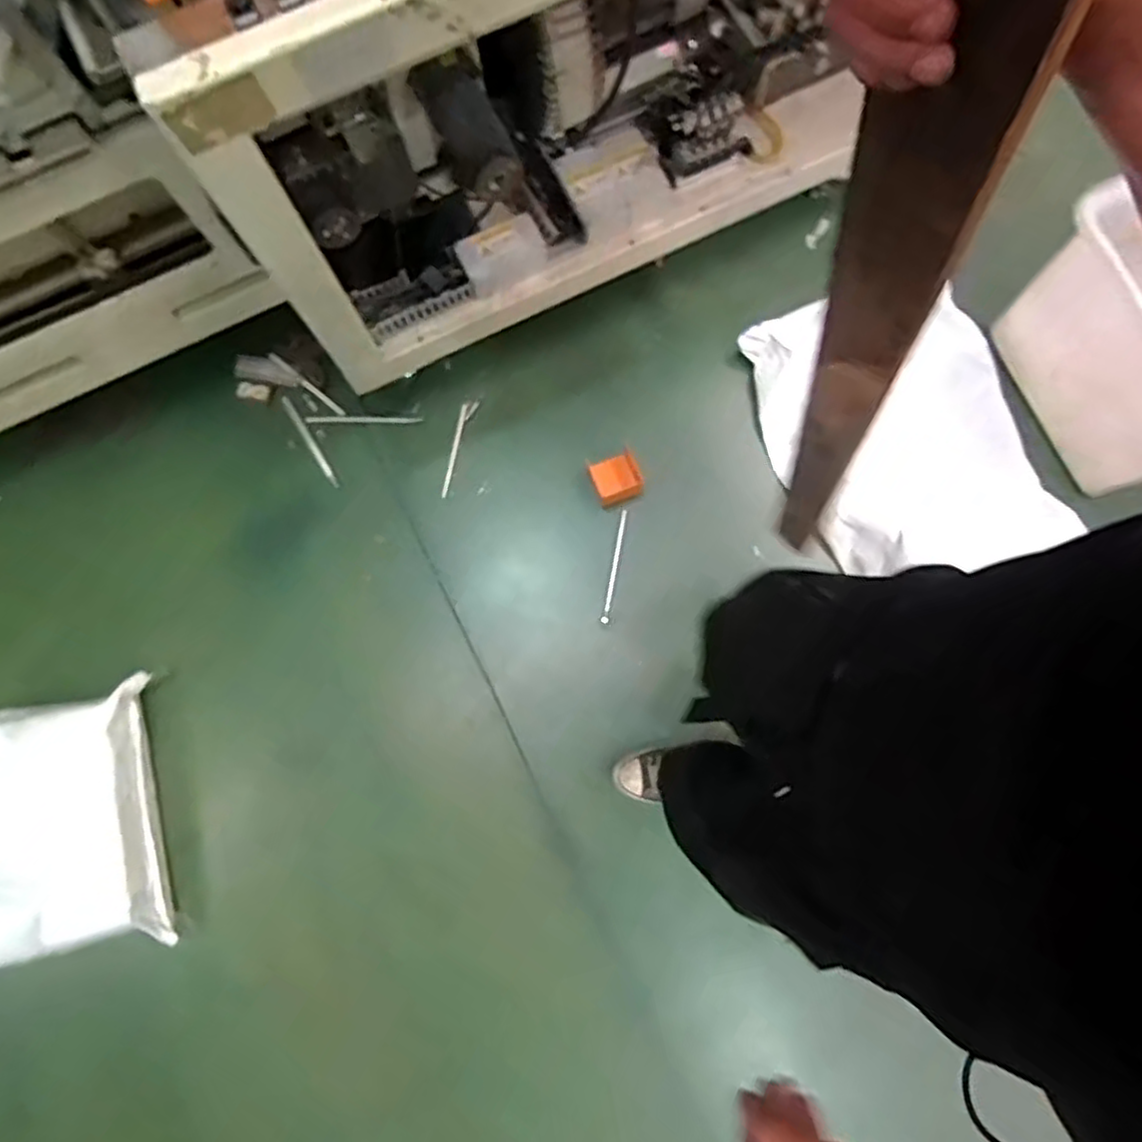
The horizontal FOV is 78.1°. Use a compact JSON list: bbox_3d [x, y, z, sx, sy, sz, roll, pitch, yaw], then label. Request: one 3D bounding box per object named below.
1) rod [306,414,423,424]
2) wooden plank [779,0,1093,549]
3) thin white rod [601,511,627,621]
[{"bbox_3d":[-0.460,-0.337,1.562,0.255,0.014,0.018,2,81,3],"label":"rod"},{"bbox_3d":[0.247,-0.150,0.660,0.026,0.992,0.069,-31,76,7],"label":"wooden plank"},{"bbox_3d":[0.093,-0.008,1.500,0.015,0.009,0.241,10,90,3],"label":"thin white rod"}]

